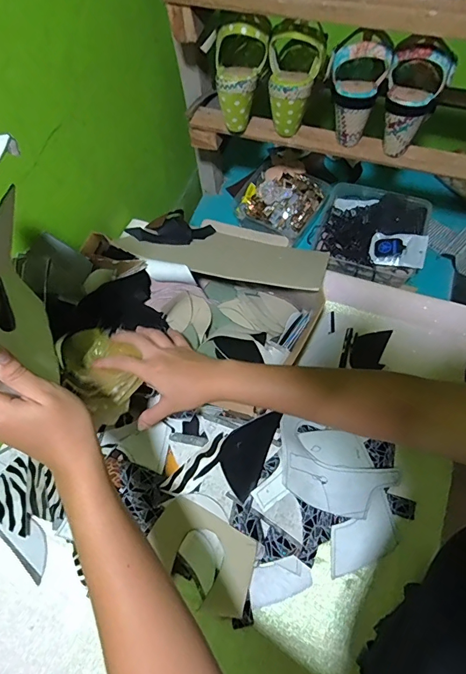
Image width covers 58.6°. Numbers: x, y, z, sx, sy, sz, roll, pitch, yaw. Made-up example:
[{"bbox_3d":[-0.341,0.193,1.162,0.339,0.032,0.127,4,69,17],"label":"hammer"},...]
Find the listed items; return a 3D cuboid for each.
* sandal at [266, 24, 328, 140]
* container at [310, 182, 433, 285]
[{"bbox_3d":[0.091,-0.375,0.614,0.079,0.134,0.078,2,65,5],"label":"sandal"},{"bbox_3d":[0.271,-0.205,0.820,0.200,0.066,0.202,17,67,11],"label":"container"}]

